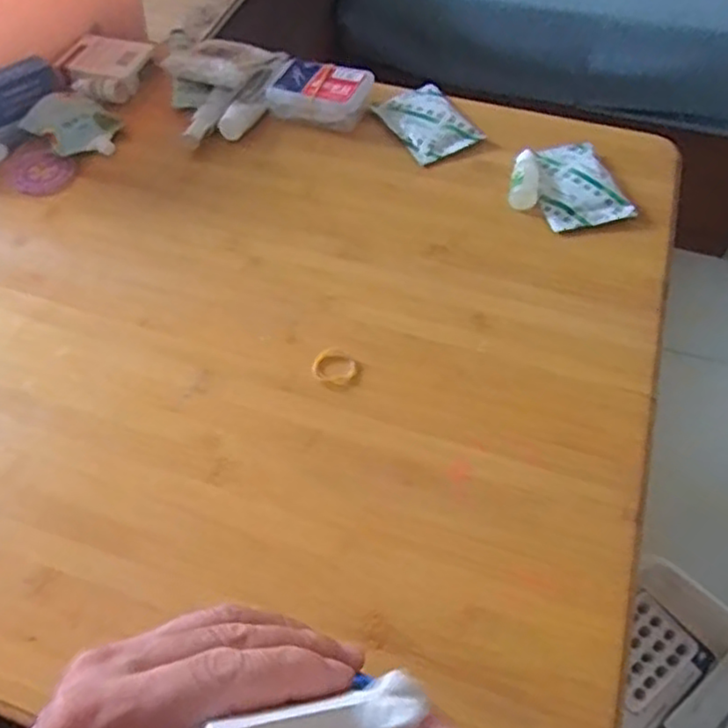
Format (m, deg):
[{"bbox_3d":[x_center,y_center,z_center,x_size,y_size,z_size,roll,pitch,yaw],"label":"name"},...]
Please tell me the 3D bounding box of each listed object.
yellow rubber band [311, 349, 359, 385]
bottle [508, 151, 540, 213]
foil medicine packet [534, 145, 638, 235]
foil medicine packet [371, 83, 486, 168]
[{"bbox_3d":[-0.019,0.001,0.453,0.031,0.004,0.027,17,56,13],"label":"yellow rubber band"},{"bbox_3d":[0.135,-0.156,0.554,0.023,0.017,0.065,11,55,9],"label":"bottle"},{"bbox_3d":[0.174,-0.150,0.555,0.066,0.009,0.095,-12,55,-7],"label":"foil medicine packet"},{"bbox_3d":[0.058,-0.222,0.610,0.067,0.010,0.093,-24,57,-15],"label":"foil medicine packet"}]

